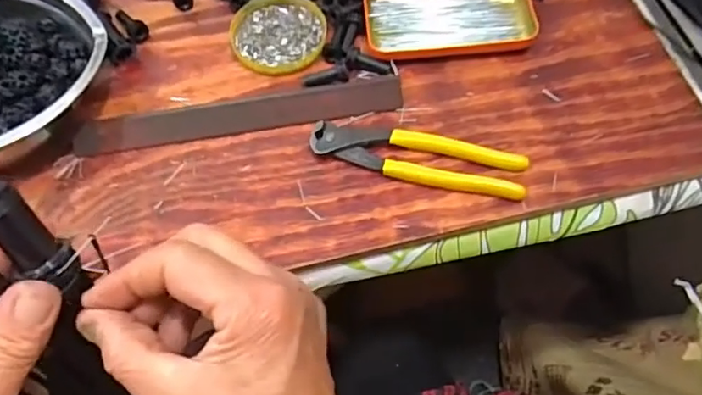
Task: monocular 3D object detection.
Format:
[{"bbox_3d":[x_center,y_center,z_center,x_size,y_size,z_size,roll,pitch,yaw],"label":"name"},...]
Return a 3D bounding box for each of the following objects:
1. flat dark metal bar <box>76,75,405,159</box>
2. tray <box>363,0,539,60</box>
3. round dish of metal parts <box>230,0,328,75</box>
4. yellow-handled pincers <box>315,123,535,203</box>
[{"bbox_3d":[-0.088,-0.068,0.468,0.259,0.011,0.031,-9,62,-4],"label":"flat dark metal bar"},{"bbox_3d":[0.085,-0.162,0.508,0.142,0.018,0.078,-3,62,0],"label":"tray"},{"bbox_3d":[-0.064,-0.146,0.511,0.083,0.007,0.085,-1,62,1],"label":"round dish of metal parts"},{"bbox_3d":[0.050,-0.030,0.442,0.162,0.013,0.040,11,63,7],"label":"yellow-handled pincers"}]

